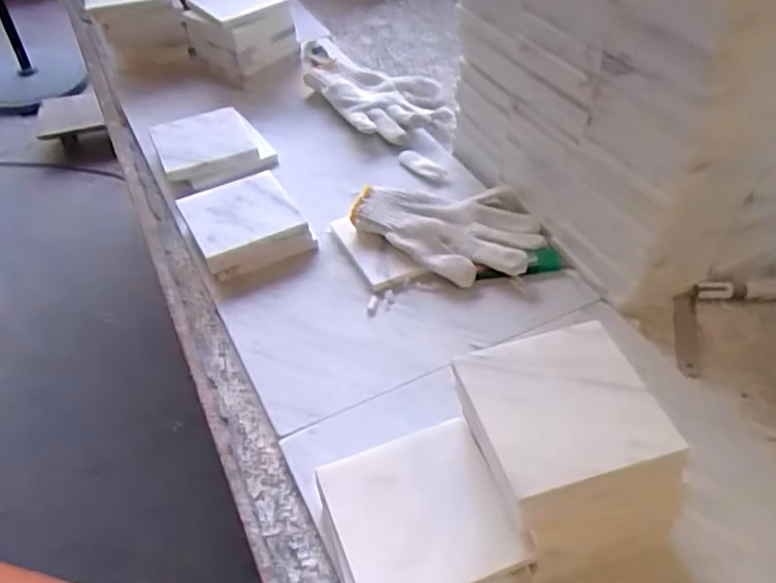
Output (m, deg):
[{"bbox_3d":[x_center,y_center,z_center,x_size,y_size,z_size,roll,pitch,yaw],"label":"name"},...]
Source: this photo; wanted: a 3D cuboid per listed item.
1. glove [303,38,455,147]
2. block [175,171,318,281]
[{"bbox_3d":[-0.034,-0.266,0.879,0.147,0.039,0.281,-31,53,-24],"label":"glove"},{"bbox_3d":[-0.139,-0.063,0.673,0.100,0.035,0.113,-24,50,-19],"label":"block"}]

